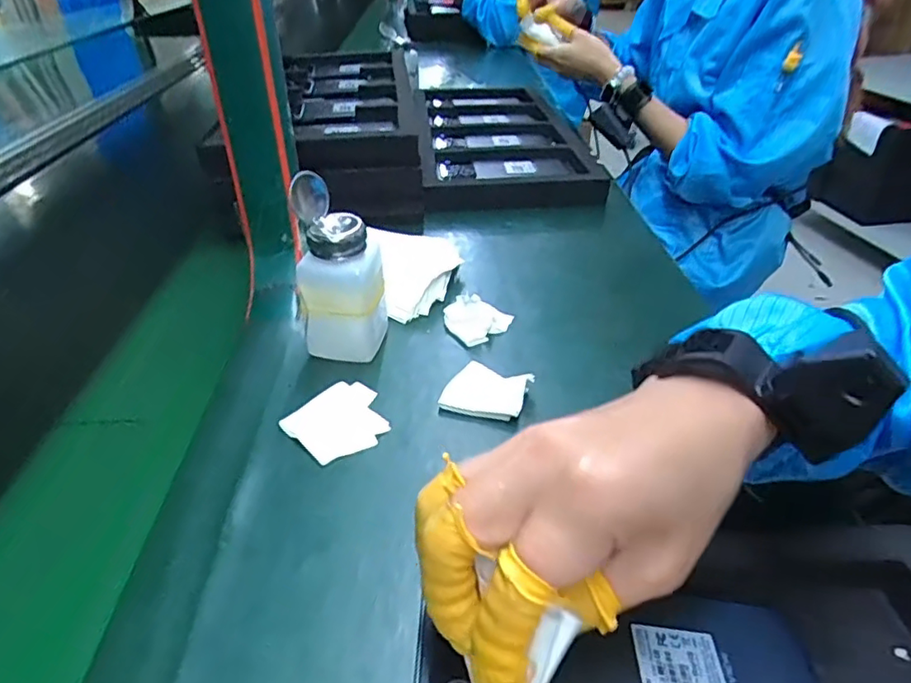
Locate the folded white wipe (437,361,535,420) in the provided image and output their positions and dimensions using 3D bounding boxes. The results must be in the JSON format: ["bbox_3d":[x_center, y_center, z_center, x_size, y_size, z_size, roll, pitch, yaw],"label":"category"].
[{"bbox_3d":[0.023,0.034,0.415,0.054,0.016,0.049,12,38,18],"label":"folded white wipe"}]

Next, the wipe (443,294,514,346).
[{"bbox_3d":[0.018,-0.020,0.479,0.054,0.025,0.039,1,35,3],"label":"wipe"}]

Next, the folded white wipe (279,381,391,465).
[{"bbox_3d":[-0.075,0.051,0.395,0.058,0.007,0.064,27,44,33],"label":"folded white wipe"}]

